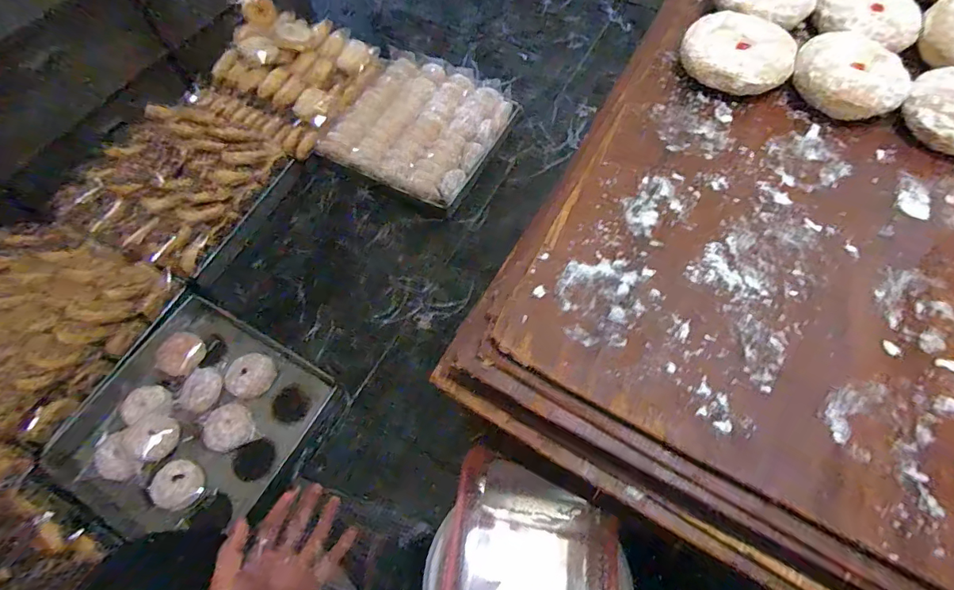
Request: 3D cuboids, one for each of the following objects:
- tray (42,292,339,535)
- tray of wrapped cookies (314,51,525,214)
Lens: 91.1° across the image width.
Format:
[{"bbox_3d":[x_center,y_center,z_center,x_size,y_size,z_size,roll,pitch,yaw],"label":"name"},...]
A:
[{"bbox_3d":[-0.577,0.262,0.956,0.421,0.063,0.421,27,68,15],"label":"tray"},{"bbox_3d":[-0.148,-0.455,1.238,0.400,0.055,0.421,27,69,15],"label":"tray of wrapped cookies"}]

